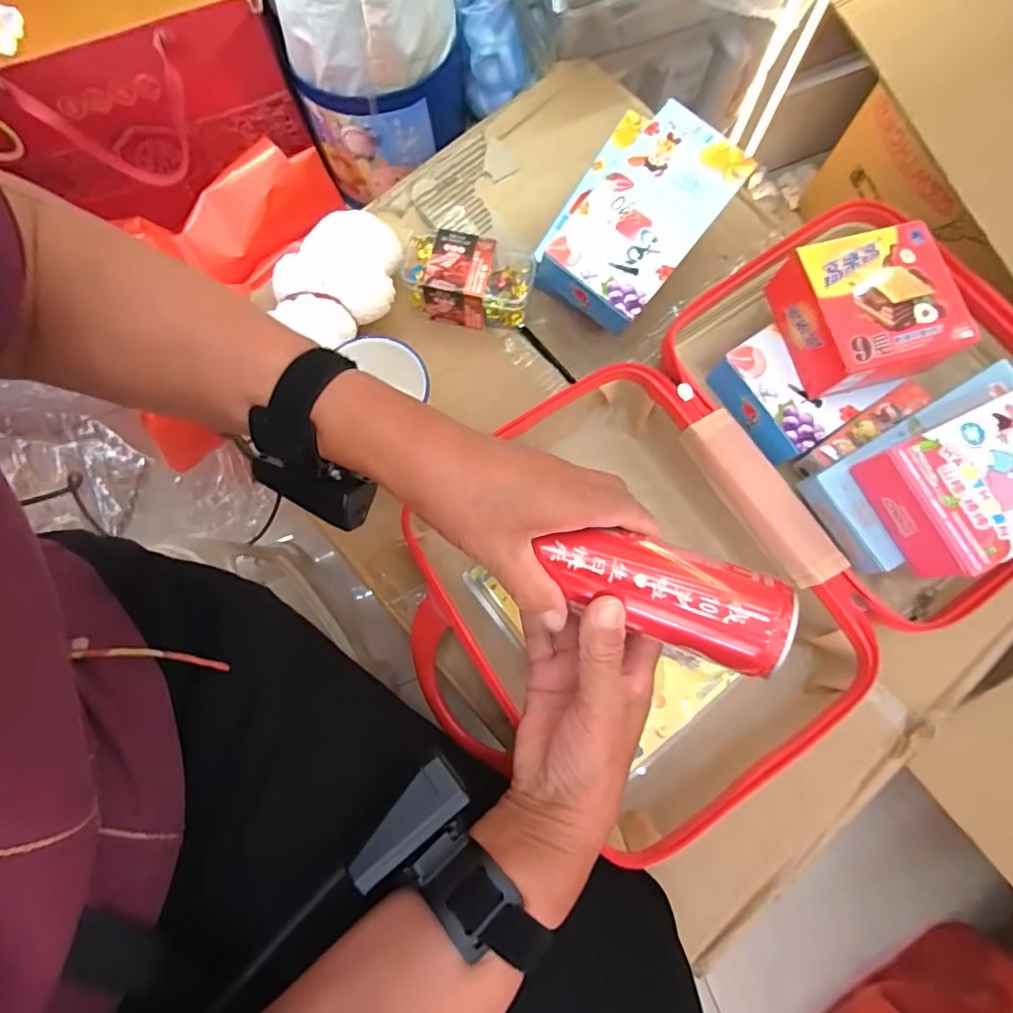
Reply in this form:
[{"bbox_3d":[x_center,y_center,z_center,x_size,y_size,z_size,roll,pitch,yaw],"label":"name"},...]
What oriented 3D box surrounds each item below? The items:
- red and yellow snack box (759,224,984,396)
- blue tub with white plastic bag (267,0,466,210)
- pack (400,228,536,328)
[{"bbox_3d":[0.265,-0.143,0.404,0.104,0.051,0.098,-14,78,-3],"label":"red and yellow snack box"},{"bbox_3d":[-0.139,-0.473,0.541,0.170,0.267,0.140,-18,78,-4],"label":"blue tub with white plastic bag"},{"bbox_3d":[-0.036,-0.211,0.514,0.117,0.055,0.063,10,78,3],"label":"pack"}]

